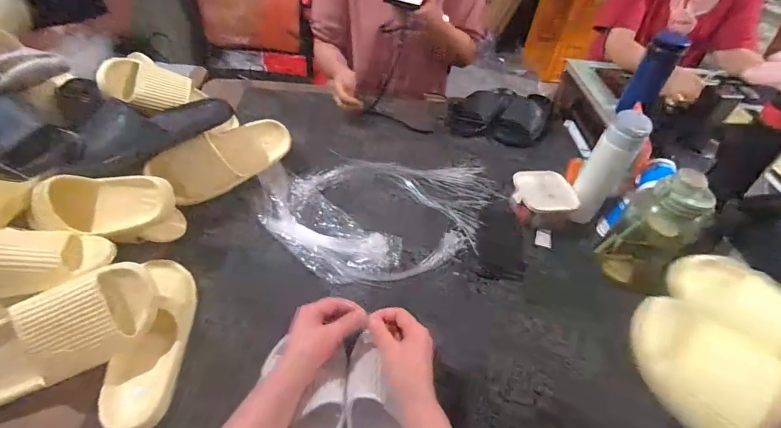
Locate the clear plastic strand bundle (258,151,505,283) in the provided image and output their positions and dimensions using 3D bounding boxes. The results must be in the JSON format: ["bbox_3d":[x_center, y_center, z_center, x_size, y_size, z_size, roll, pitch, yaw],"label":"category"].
[{"bbox_3d":[-0.008,-0.009,0.745,0.460,0.031,0.290,-2,47,-7],"label":"clear plastic strand bundle"}]

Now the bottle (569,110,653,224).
[{"bbox_3d":[0.390,-0.079,0.716,0.068,0.207,0.060,31,51,22],"label":"bottle"}]

